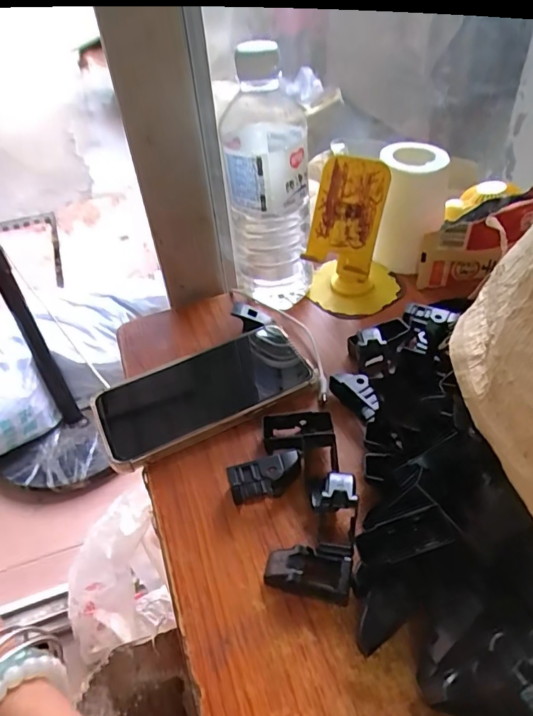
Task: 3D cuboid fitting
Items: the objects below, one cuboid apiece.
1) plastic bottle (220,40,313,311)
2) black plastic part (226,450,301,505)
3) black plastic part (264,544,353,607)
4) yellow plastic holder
[{"bbox_3d":[0.001,-0.143,0.428,0.071,0.216,0.077,-4,43,0],"label":"plastic bottle"},{"bbox_3d":[0.000,0.079,0.328,0.049,0.024,0.017,-13,44,-10],"label":"black plastic part"},{"bbox_3d":[0.024,0.124,0.284,0.048,0.018,0.026,3,44,7],"label":"black plastic part"},{"bbox_3d":[0.082,-0.106,0.448,0.083,0.137,0.072,9,45,13],"label":"yellow plastic holder"}]

